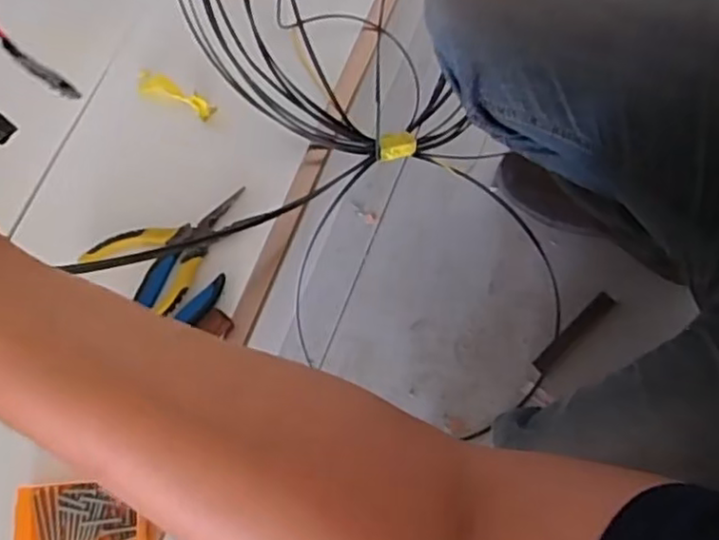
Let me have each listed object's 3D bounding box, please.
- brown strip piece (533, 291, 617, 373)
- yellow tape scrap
[{"bbox_3d":[0.246,0.071,0.763,0.119,0.005,0.020,-42,84,-8],"label":"brown strip piece"},{"bbox_3d":[-0.171,-0.165,0.629,0.080,0.017,0.025,20,74,4],"label":"yellow tape scrap"}]

